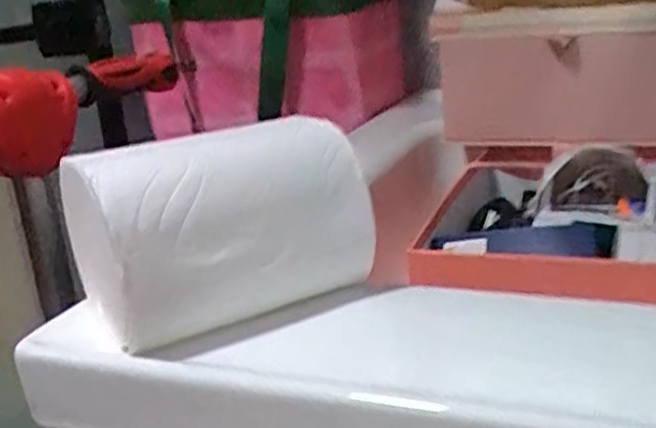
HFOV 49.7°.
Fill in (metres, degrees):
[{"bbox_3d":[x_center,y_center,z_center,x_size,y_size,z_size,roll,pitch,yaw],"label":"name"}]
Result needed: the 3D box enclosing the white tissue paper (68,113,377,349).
[{"bbox_3d":[-0.053,0.004,0.350,0.135,0.082,0.082,-17,21,-27],"label":"white tissue paper"}]

